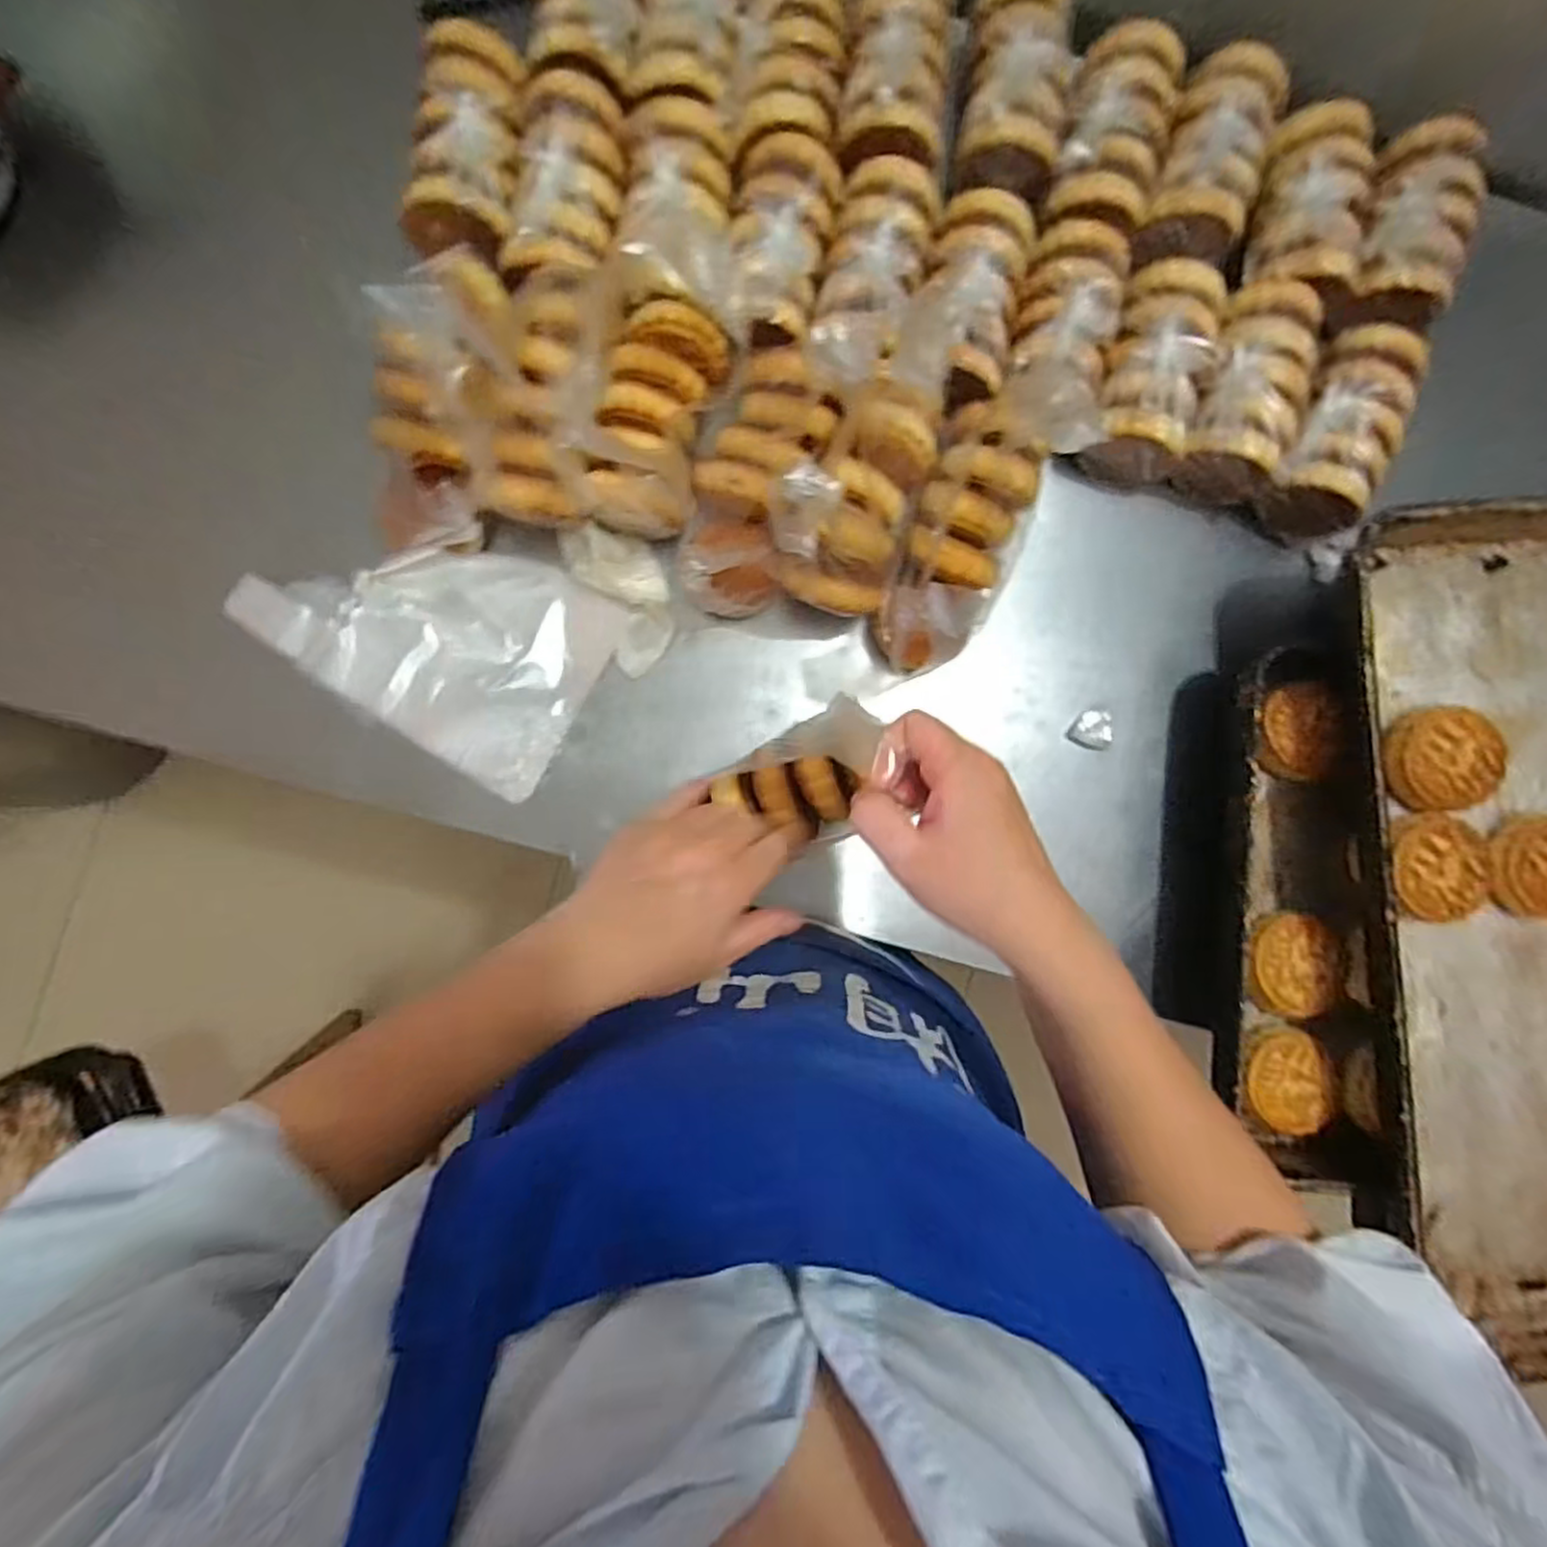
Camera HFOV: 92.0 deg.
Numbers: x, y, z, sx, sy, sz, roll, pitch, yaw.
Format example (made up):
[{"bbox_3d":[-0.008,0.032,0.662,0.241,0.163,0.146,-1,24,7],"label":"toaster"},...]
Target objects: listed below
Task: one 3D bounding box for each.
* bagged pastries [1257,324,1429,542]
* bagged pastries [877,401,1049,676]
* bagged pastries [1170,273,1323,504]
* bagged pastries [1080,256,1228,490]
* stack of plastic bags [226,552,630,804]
[{"bbox_3d":[0.461,-0.275,0.608,0.083,0.078,0.148,28,86,-2],"label":"bagged pastries"},{"bbox_3d":[0.143,-0.173,0.571,0.083,0.056,0.194,20,102,2],"label":"bagged pastries"},{"bbox_3d":[0.381,-0.306,0.599,0.080,0.072,0.149,18,87,-2],"label":"bagged pastries"},{"bbox_3d":[0.306,-0.320,0.598,0.086,0.072,0.152,16,87,-2],"label":"bagged pastries"},{"bbox_3d":[-0.276,-0.117,0.600,0.272,0.035,0.182,31,90,2],"label":"stack of plastic bags"}]

